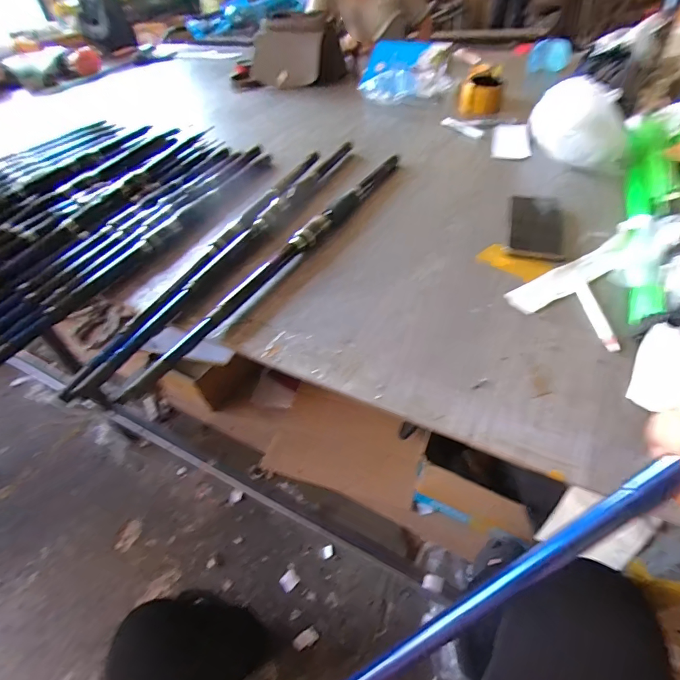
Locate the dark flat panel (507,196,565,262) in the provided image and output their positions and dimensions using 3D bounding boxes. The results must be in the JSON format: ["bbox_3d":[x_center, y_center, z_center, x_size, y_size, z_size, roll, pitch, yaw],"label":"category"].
[{"bbox_3d":[0.282,-0.167,0.581,0.069,0.005,0.171,9,48,16],"label":"dark flat panel"}]

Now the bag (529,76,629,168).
[{"bbox_3d":[0.420,-0.380,0.703,0.132,0.106,0.146,4,47,11],"label":"bag"}]

